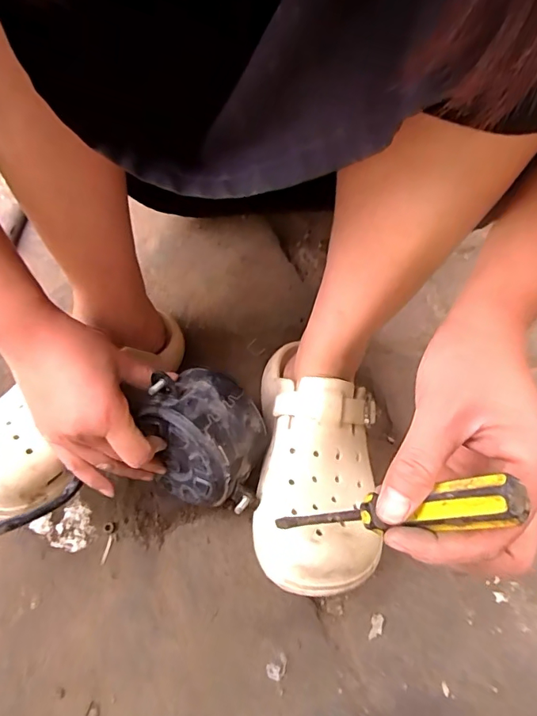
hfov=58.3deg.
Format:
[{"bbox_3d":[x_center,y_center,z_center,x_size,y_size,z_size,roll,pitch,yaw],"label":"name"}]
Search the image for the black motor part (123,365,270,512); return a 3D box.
[{"bbox_3d":[-0.057,0.063,0.408,0.105,0.066,0.107,12,68,2],"label":"black motor part"}]

